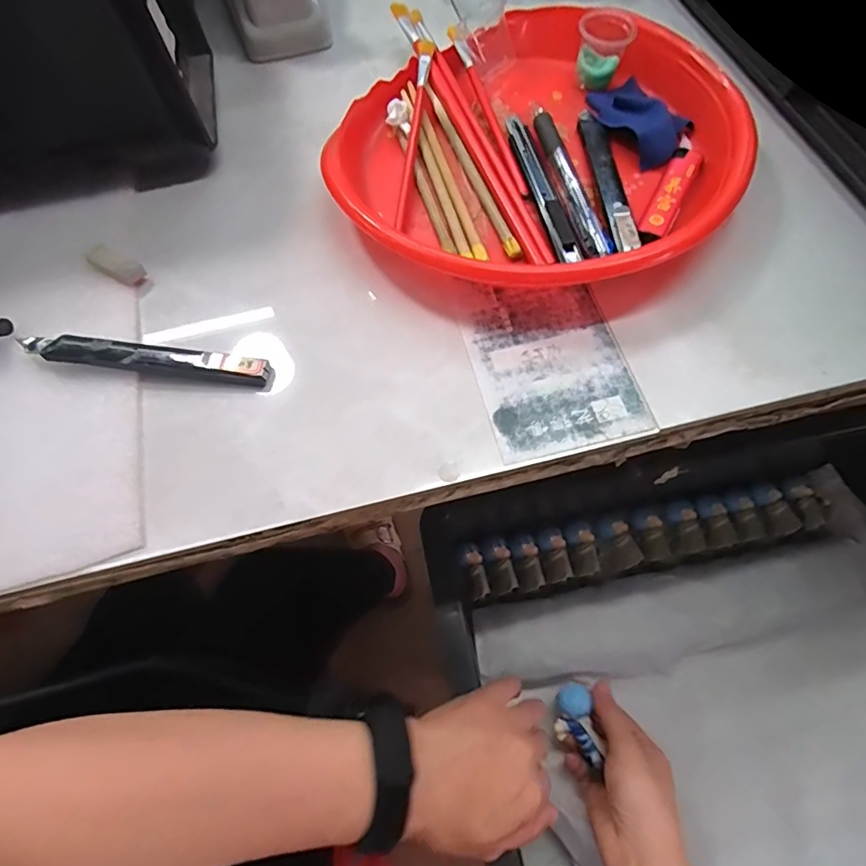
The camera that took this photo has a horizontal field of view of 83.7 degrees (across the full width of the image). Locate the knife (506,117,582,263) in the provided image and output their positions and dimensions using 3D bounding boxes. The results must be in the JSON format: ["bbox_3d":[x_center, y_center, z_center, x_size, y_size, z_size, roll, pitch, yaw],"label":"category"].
[{"bbox_3d":[0.066,-0.156,0.302,0.014,0.008,0.130,-12,66,-3],"label":"knife"}]

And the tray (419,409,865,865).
[{"bbox_3d":[0.273,0.302,0.335,0.417,0.123,0.602,-14,67,-3],"label":"tray"}]

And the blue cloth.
[{"bbox_3d":[0.139,-0.213,0.324,0.052,0.015,0.084,-23,67,-8],"label":"blue cloth"}]

